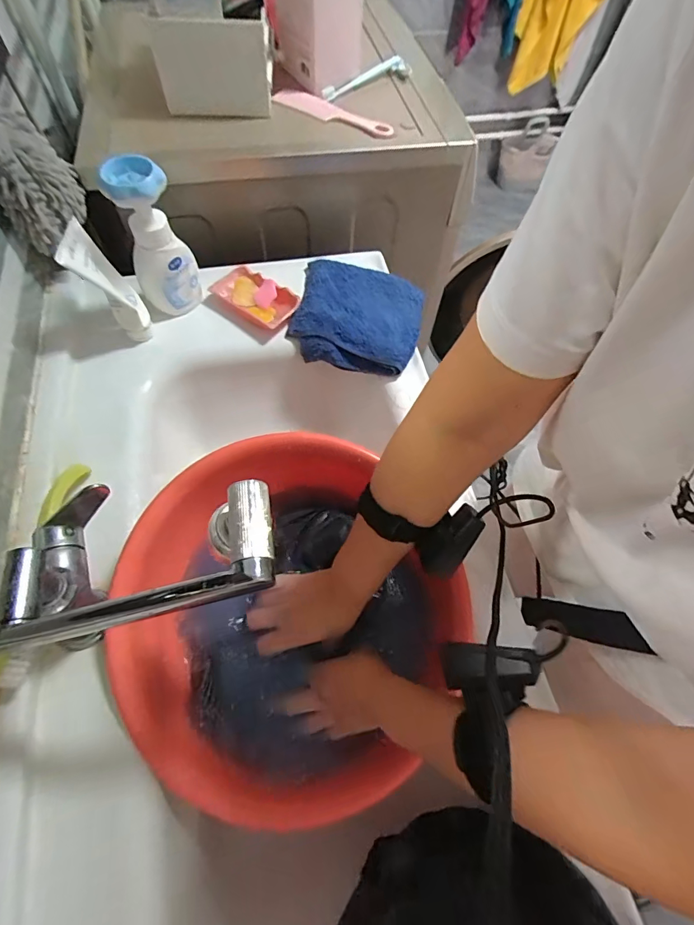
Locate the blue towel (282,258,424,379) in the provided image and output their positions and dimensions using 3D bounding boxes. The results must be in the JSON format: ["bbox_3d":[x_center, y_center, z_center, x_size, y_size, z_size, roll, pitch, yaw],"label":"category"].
[{"bbox_3d":[0.015,-0.223,0.645,0.185,0.034,0.180,12,62,4],"label":"blue towel"}]

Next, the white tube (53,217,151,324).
[{"bbox_3d":[-0.297,-0.230,0.538,0.026,0.131,0.050,-24,63,9],"label":"white tube"}]

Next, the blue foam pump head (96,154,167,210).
[{"bbox_3d":[-0.245,-0.323,0.489,0.069,0.035,0.058,-21,65,-13],"label":"blue foam pump head"}]

